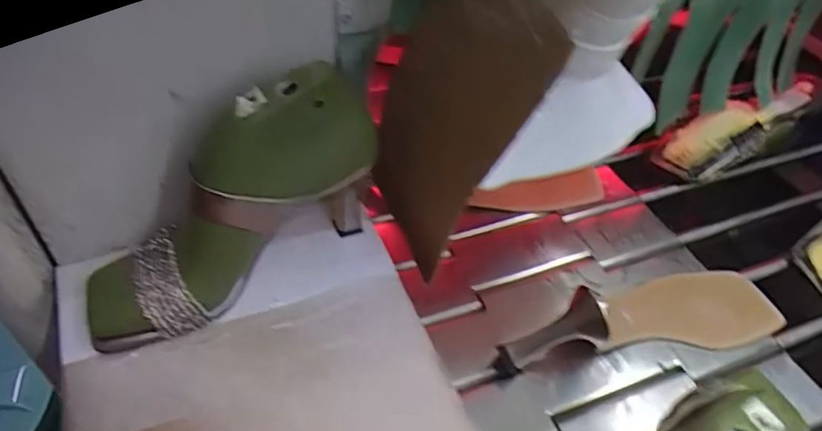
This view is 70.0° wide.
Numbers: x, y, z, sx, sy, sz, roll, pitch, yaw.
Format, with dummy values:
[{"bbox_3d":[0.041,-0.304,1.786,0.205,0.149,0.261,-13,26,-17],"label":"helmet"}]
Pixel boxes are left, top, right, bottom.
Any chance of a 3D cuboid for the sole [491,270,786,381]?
[{"bbox_3d":[0.197,0.072,0.492,0.259,0.065,0.074,-6,48,-10],"label":"sole"}]

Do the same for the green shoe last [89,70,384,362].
[{"bbox_3d":[-0.124,-0.005,0.402,0.212,0.158,0.064,-18,48,-18],"label":"green shoe last"}]

